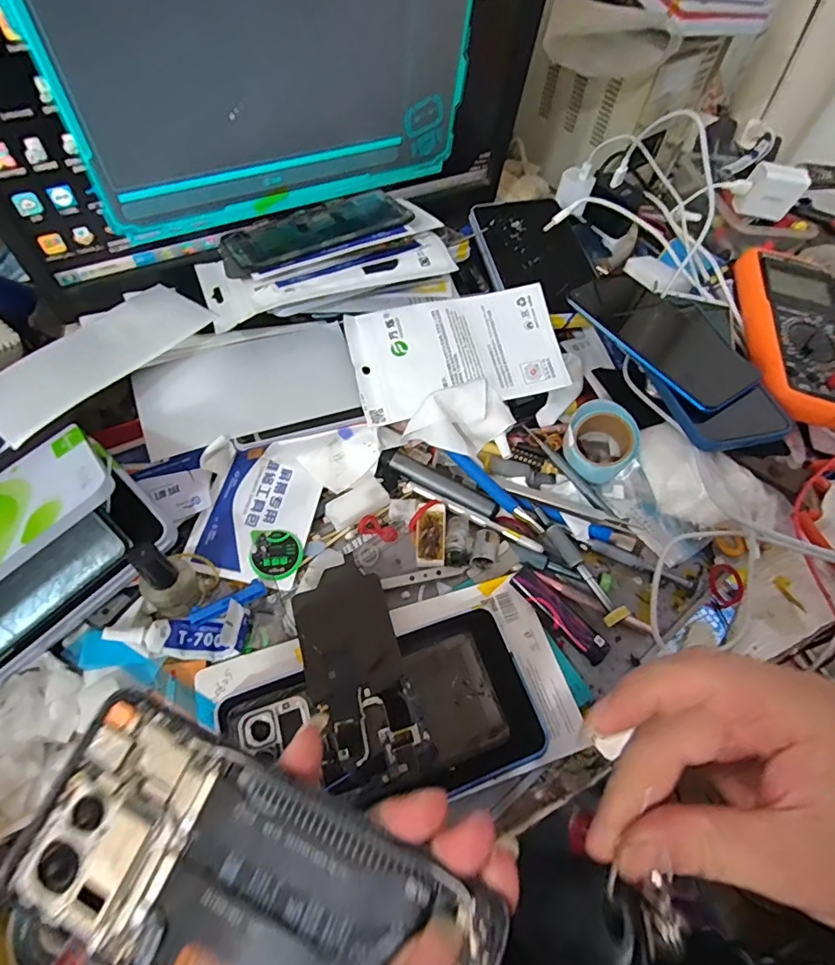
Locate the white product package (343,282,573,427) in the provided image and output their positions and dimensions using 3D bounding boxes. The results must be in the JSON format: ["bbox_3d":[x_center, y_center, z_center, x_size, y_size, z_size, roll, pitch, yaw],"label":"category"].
[{"bbox_3d":[0.036,-0.114,0.417,0.177,0.010,0.098,-13,80,-11],"label":"white product package"}]

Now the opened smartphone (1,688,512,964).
[{"bbox_3d":[-0.057,0.137,0.163,0.163,0.012,0.072,18,60,12],"label":"opened smartphone"}]

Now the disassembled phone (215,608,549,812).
[{"bbox_3d":[-0.019,0.150,0.302,0.180,0.015,0.093,-15,62,-13],"label":"disassembled phone"}]

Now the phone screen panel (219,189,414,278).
[{"bbox_3d":[-0.086,-0.216,0.411,0.161,0.012,0.072,-25,64,-18],"label":"phone screen panel"}]

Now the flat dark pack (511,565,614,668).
[{"bbox_3d":[0.103,0.094,0.350,0.021,0.010,0.080,-39,69,-23],"label":"flat dark pack"}]

